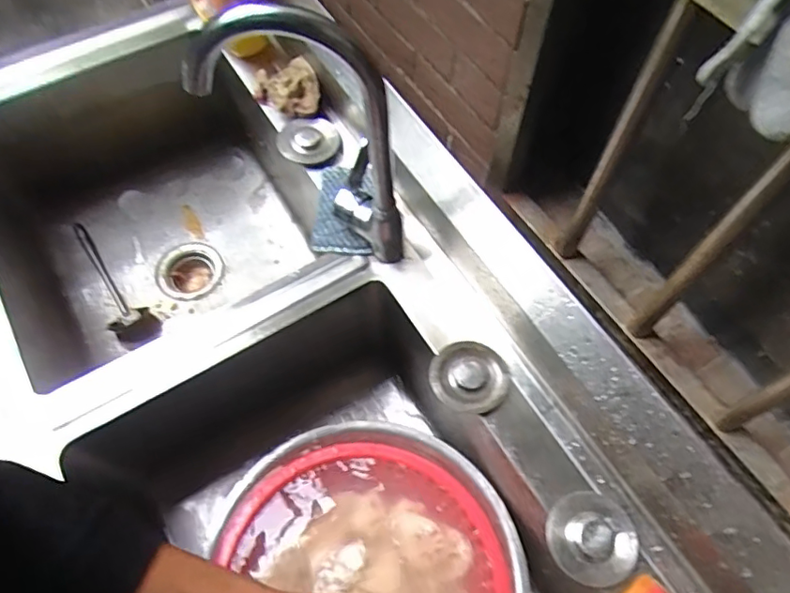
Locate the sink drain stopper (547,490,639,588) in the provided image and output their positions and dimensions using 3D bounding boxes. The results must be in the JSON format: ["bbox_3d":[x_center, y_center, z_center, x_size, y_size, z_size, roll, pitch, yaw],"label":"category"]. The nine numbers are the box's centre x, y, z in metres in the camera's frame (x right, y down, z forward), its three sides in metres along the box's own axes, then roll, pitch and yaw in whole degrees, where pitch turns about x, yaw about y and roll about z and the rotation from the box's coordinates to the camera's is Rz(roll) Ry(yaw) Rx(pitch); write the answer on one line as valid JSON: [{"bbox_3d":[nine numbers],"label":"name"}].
[{"bbox_3d":[0.196,0.240,0.564,0.080,0.022,0.084,0,62,0],"label":"sink drain stopper"}]

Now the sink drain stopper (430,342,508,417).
[{"bbox_3d":[0.083,0.090,0.643,0.082,0.027,0.078,0,62,0],"label":"sink drain stopper"}]

